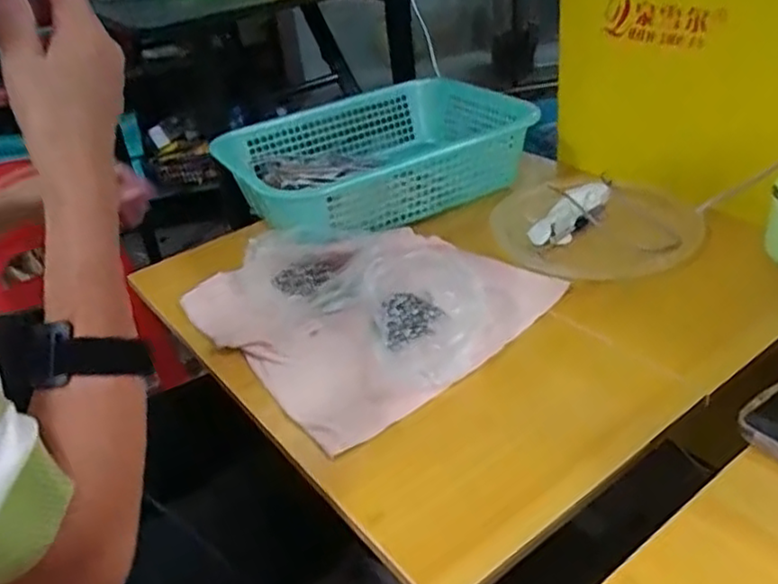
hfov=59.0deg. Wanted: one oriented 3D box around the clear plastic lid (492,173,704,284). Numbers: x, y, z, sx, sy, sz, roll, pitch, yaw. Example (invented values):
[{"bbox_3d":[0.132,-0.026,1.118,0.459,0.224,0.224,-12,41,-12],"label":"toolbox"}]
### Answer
[{"bbox_3d":[0.242,-0.089,0.818,0.210,0.025,0.236,-9,33,-2],"label":"clear plastic lid"}]

